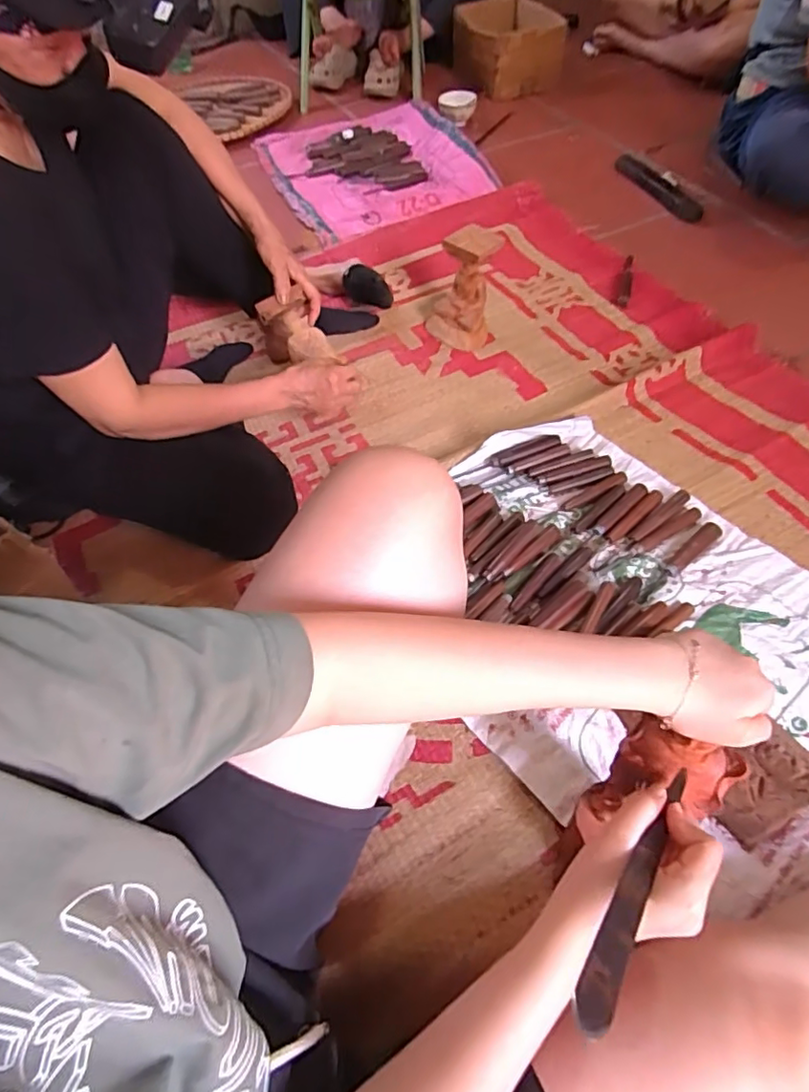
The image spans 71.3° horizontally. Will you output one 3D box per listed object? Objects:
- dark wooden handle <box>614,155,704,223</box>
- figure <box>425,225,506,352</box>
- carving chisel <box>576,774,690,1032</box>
[{"bbox_3d":[0.618,-0.876,1.376,0.062,0.032,0.291,-23,57,-10],"label":"dark wooden handle"},{"bbox_3d":[0.103,-0.467,1.030,0.103,0.177,0.114,-18,56,-7],"label":"figure"},{"bbox_3d":[0.148,0.209,0.353,0.018,0.009,0.186,33,41,22],"label":"carving chisel"}]

